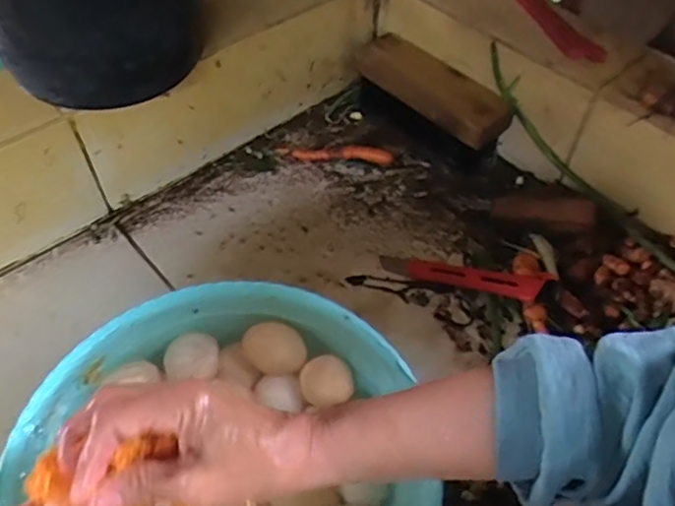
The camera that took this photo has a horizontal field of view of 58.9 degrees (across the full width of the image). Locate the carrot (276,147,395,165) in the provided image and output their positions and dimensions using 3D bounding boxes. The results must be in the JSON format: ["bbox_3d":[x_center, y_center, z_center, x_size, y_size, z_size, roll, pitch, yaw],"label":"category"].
[{"bbox_3d":[-0.002,-0.121,0.712,0.137,0.016,0.024,7,51,6],"label":"carrot"}]

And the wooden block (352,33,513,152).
[{"bbox_3d":[0.109,-0.195,0.699,0.059,0.038,0.206,-35,59,-25],"label":"wooden block"}]

